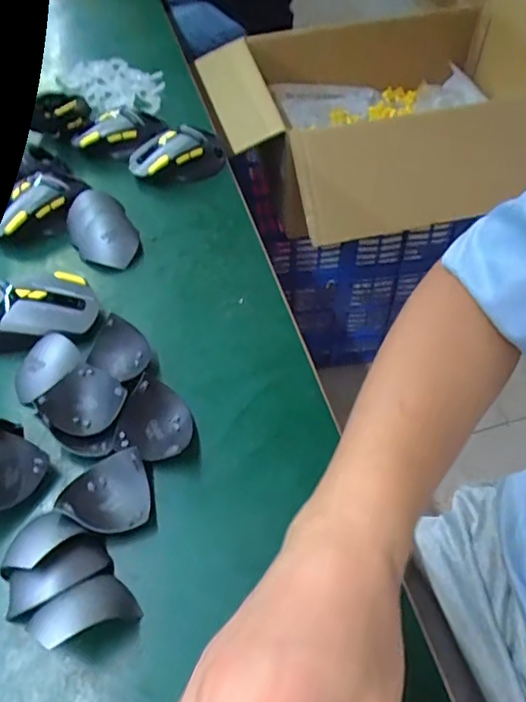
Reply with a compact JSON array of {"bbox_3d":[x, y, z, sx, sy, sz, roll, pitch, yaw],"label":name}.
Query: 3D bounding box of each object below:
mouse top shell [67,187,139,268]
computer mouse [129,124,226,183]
[{"bbox_3d":[-0.169,-0.127,0.545,0.063,0.027,0.110,-23,56,-16],"label":"mouse top shell"},{"bbox_3d":[-0.105,-0.239,0.629,0.110,0.035,0.075,-1,53,0],"label":"computer mouse"}]

